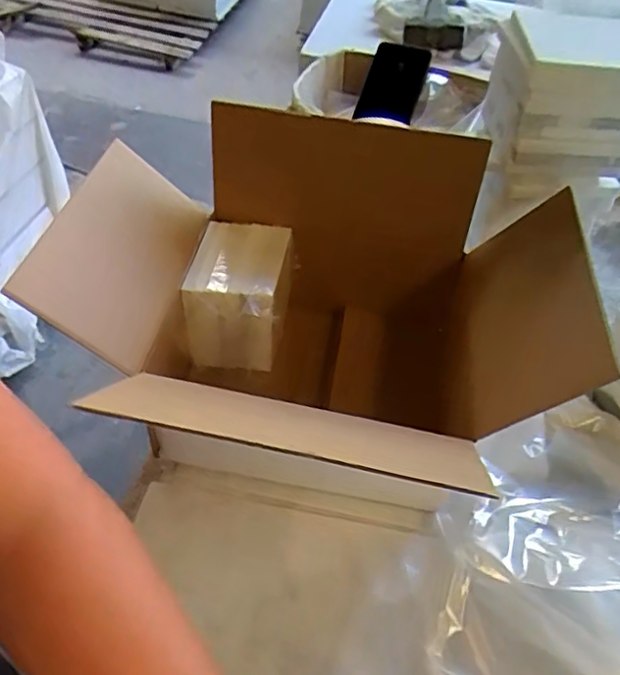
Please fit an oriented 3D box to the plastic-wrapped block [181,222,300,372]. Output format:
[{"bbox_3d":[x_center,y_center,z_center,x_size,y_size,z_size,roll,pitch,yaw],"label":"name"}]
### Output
[{"bbox_3d":[-0.063,-0.038,0.569,0.082,0.090,0.121,6,46,7],"label":"plastic-wrapped block"}]

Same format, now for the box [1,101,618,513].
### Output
[{"bbox_3d":[0.006,-0.026,0.556,0.382,0.260,0.251,12,49,5],"label":"box"}]

